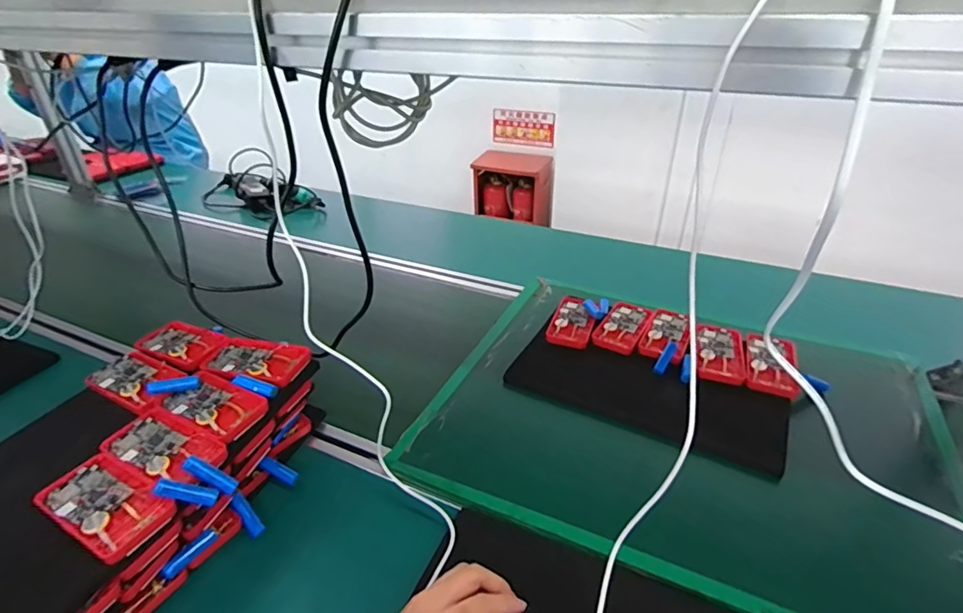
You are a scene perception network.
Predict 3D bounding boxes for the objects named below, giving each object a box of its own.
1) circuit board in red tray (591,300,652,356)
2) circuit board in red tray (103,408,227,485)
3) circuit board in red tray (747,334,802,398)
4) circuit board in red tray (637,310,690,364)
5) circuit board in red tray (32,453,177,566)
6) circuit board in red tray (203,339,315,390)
[{"bbox_3d":[0.221,0.033,0.794,0.063,0.019,0.125,18,37,28],"label":"circuit board in red tray"},{"bbox_3d":[-0.314,0.142,0.501,0.124,0.014,0.059,15,35,23],"label":"circuit board in red tray"},{"bbox_3d":[0.409,0.077,0.714,0.068,0.022,0.122,12,34,19],"label":"circuit board in red tray"},{"bbox_3d":[0.282,0.040,0.768,0.063,0.015,0.130,18,37,27],"label":"circuit board in red tray"},{"bbox_3d":[-0.335,0.176,0.452,0.121,0.012,0.063,15,36,24],"label":"circuit board in red tray"},{"bbox_3d":[-0.272,0.063,0.608,0.126,0.012,0.075,10,34,16],"label":"circuit board in red tray"}]

